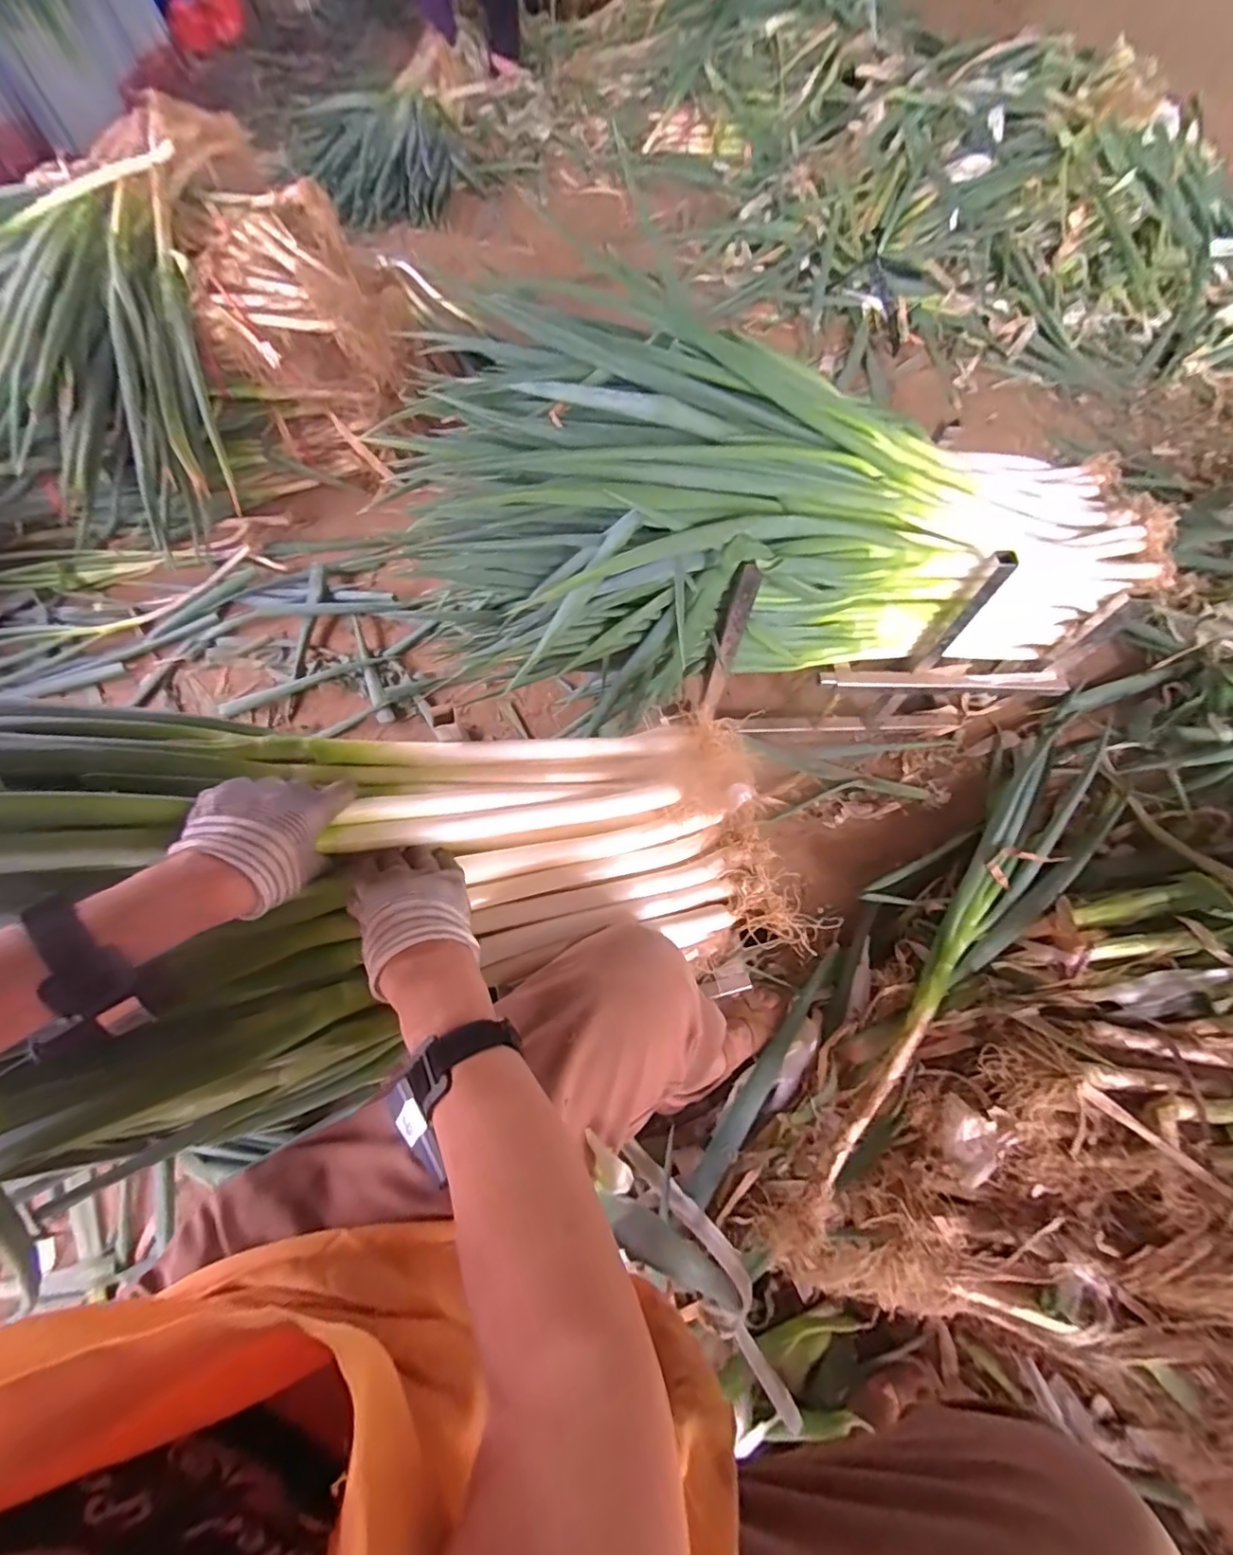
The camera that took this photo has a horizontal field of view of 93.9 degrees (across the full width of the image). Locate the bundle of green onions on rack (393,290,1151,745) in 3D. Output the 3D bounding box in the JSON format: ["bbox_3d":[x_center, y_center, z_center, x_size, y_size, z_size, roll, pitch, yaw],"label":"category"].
[{"bbox_3d":[0.217,-0.320,0.755,0.880,0.344,0.320,-9,65,-5],"label":"bundle of green onions on rack"}]

